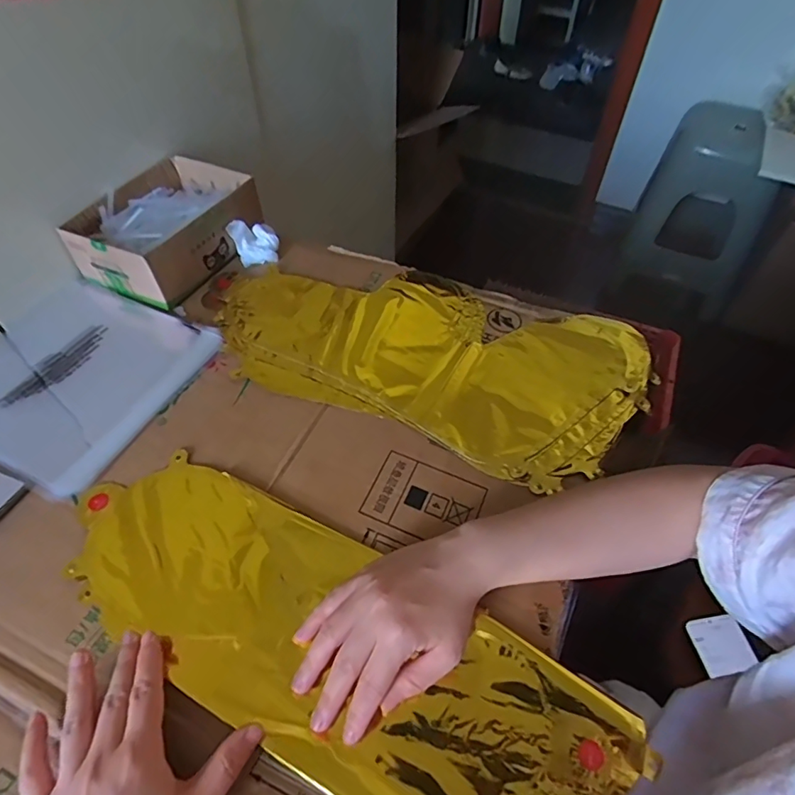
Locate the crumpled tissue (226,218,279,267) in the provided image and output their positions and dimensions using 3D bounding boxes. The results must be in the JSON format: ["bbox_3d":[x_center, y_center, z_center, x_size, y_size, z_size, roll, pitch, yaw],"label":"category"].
[{"bbox_3d":[-0.168,-0.187,0.609,0.055,0.037,0.053,-22,55,-18],"label":"crumpled tissue"}]

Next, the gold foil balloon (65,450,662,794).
[{"bbox_3d":[-0.052,0.167,0.361,0.417,0.013,0.137,25,55,15],"label":"gold foil balloon"}]

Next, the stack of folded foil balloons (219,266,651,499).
[{"bbox_3d":[0.027,-0.057,0.524,0.426,0.020,0.217,19,53,13],"label":"stack of folded foil balloons"}]

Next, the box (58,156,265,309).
[{"bbox_3d":[-0.264,-0.203,0.610,0.143,0.064,0.199,20,54,14],"label":"box"}]

